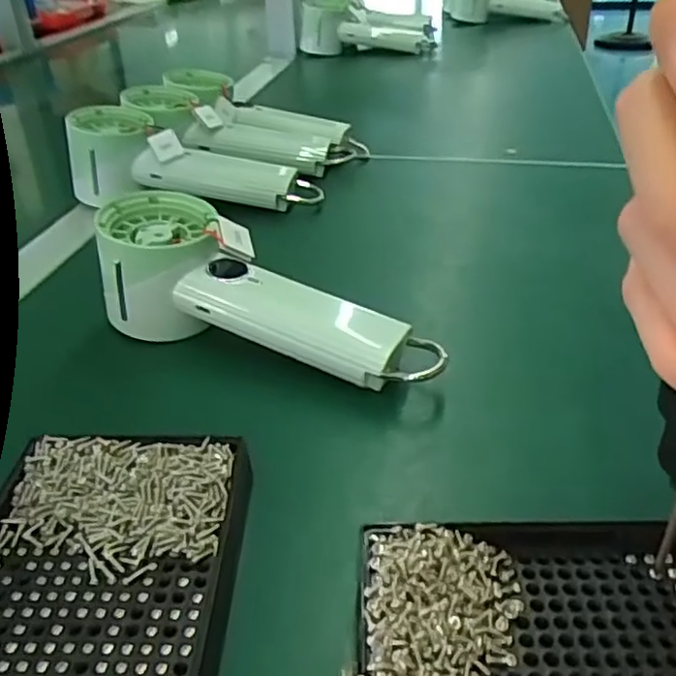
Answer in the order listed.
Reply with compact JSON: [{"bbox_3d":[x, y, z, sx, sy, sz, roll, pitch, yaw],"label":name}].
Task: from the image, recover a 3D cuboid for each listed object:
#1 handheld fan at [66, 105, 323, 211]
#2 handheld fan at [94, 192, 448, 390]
[{"bbox_3d":[-0.110,-0.138,0.526,0.189,0.065,0.065,1,34,4],"label":"handheld fan"},{"bbox_3d":[-0.037,-0.026,0.353,0.182,0.063,0.061,11,36,17],"label":"handheld fan"}]

